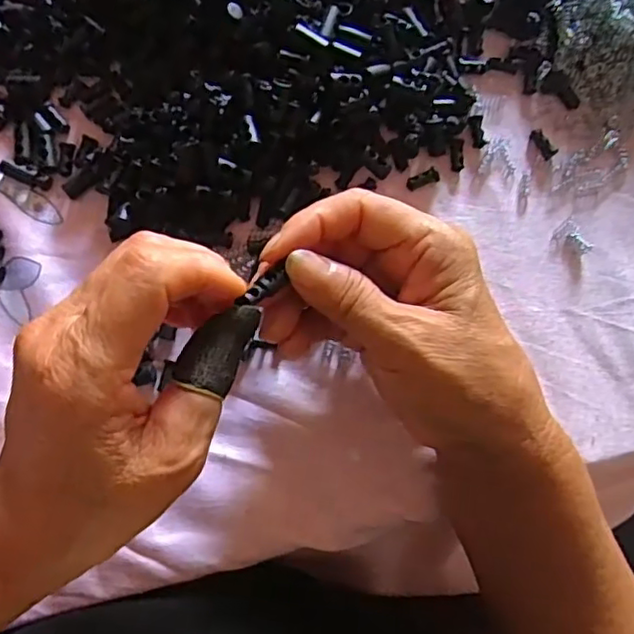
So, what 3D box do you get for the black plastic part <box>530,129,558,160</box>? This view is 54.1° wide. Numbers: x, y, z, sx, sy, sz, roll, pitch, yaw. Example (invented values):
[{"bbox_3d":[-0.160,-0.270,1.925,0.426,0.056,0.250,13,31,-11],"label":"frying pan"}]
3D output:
[{"bbox_3d":[0.119,-0.092,0.327,0.008,0.004,0.017,-35,85,-6],"label":"black plastic part"}]

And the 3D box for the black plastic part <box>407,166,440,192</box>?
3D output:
[{"bbox_3d":[0.055,-0.072,0.323,0.017,0.005,0.008,-20,84,-4],"label":"black plastic part"}]

